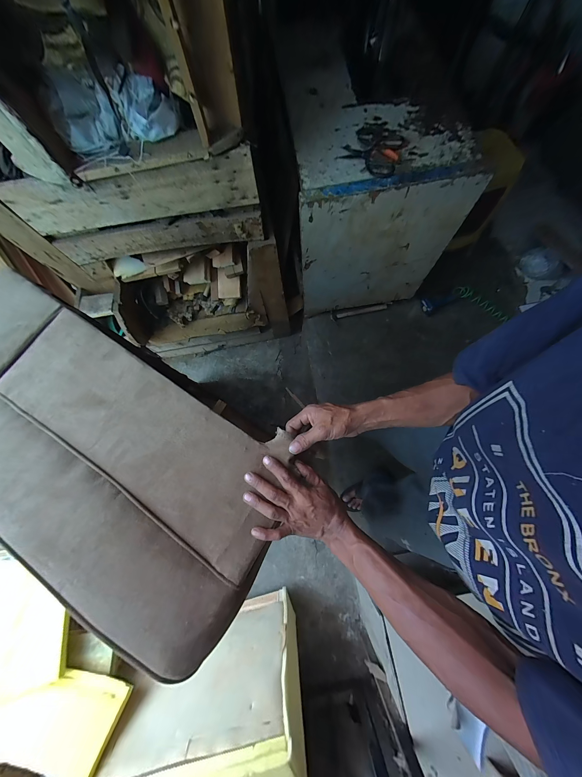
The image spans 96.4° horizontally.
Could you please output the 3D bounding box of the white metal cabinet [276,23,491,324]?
[{"bbox_3d":[0.320,-0.700,1.127,0.598,0.660,0.393,-4,74,-1],"label":"white metal cabinet"}]

